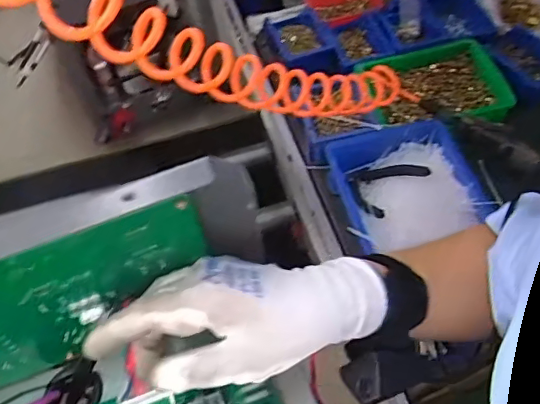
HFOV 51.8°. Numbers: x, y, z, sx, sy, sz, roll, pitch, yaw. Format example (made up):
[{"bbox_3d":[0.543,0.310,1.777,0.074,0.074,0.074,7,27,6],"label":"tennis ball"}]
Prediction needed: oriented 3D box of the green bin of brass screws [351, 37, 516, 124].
[{"bbox_3d":[0.294,-0.186,0.974,0.235,0.068,0.192,-13,56,-4],"label":"green bin of brass screws"}]

